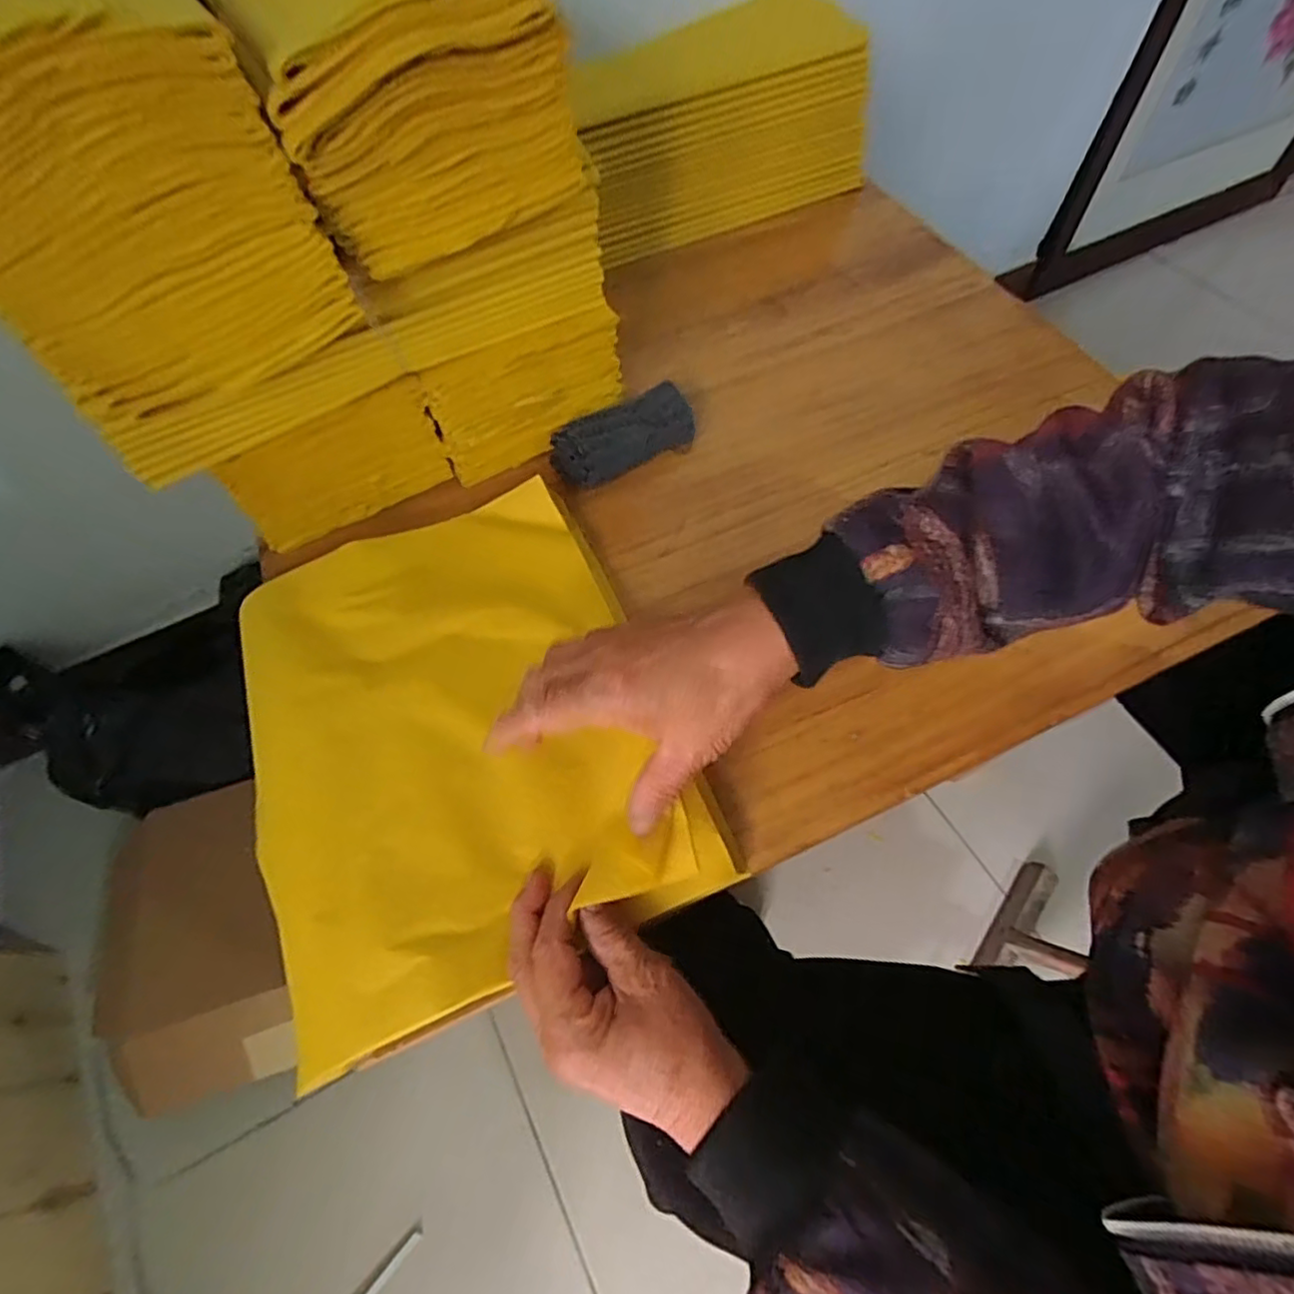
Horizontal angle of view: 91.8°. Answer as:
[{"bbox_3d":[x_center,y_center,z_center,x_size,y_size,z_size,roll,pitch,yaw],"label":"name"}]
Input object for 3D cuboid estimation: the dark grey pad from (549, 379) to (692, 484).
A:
[{"bbox_3d":[-0.018,-0.161,0.480,0.110,0.025,0.048,-25,64,-11],"label":"dark grey pad"}]

